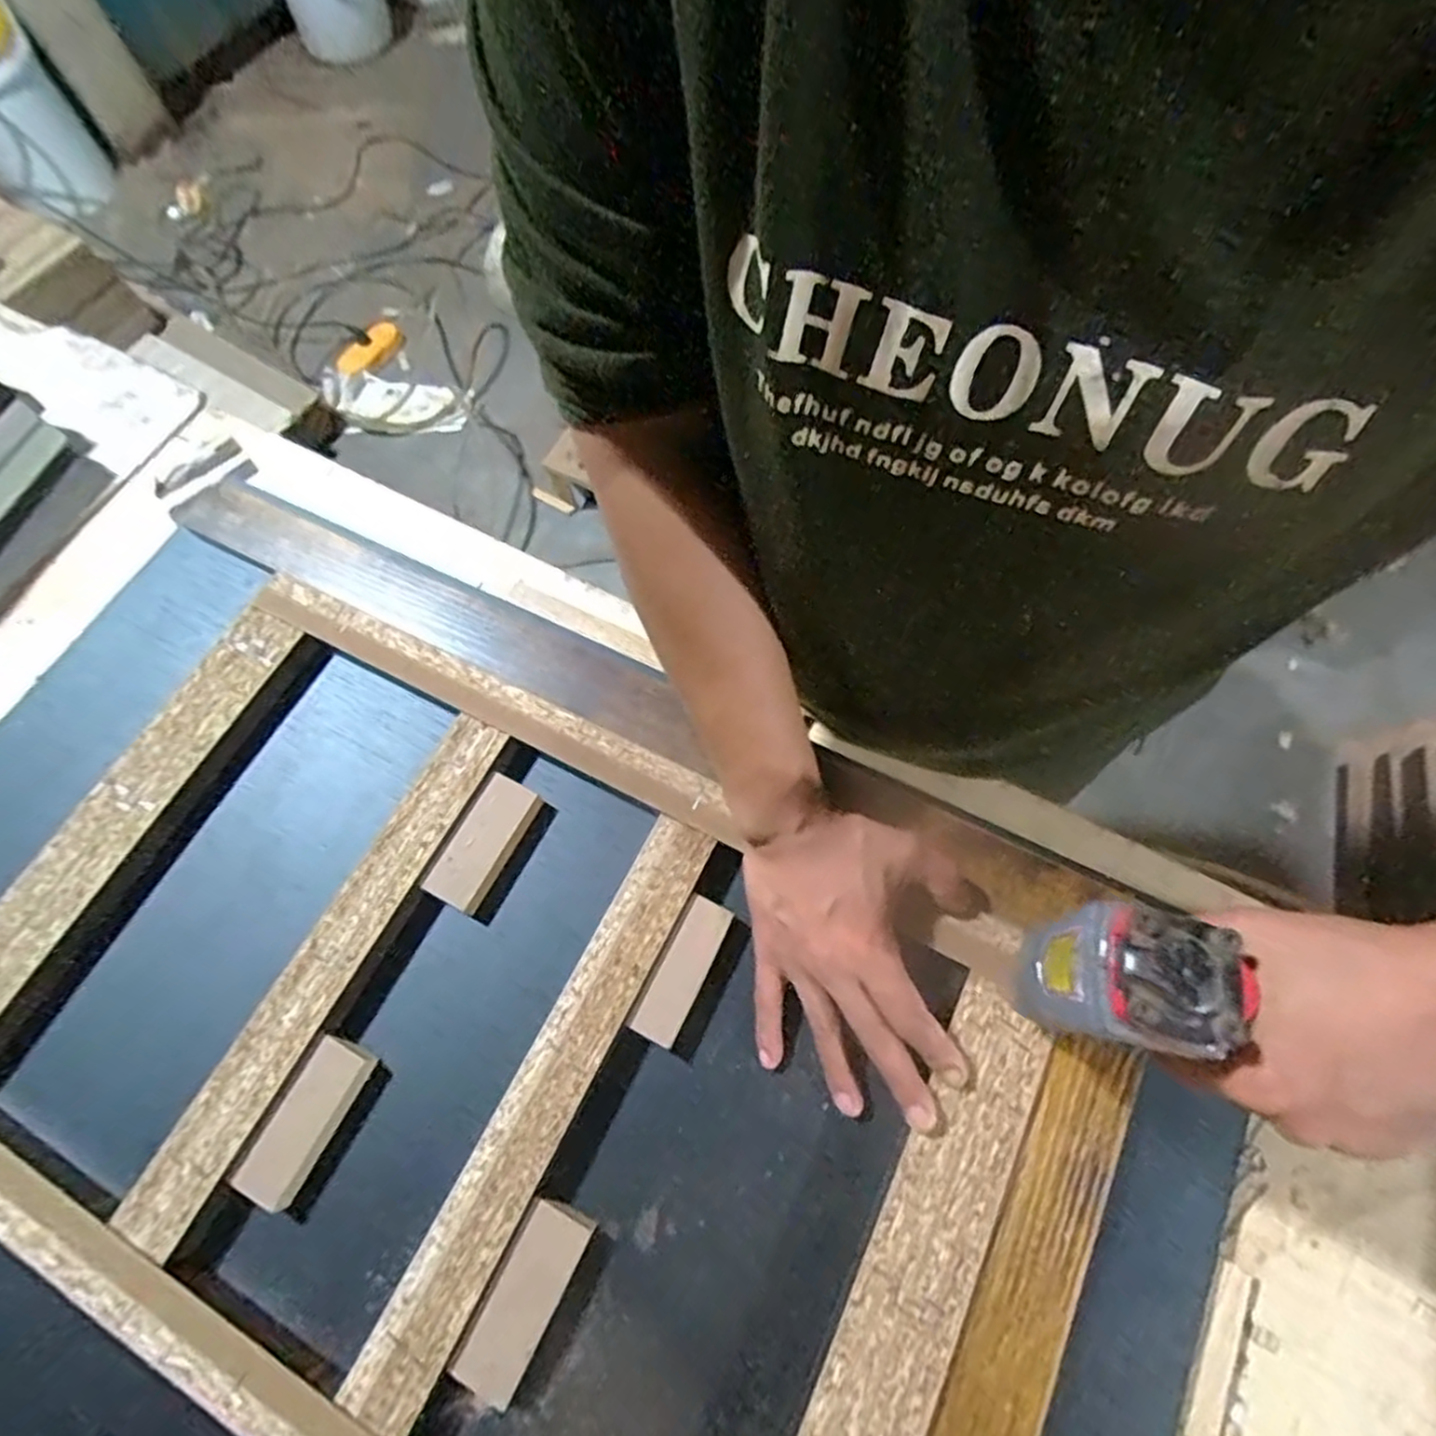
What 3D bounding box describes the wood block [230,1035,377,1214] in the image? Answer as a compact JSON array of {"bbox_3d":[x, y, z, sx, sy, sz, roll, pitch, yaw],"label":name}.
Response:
[{"bbox_3d":[-0.219,0.215,0.387,0.030,0.018,0.080,24,71,12],"label":"wood block"}]

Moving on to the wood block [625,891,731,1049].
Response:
[{"bbox_3d":[-0.021,0.140,0.404,0.027,0.015,0.079,25,71,12],"label":"wood block"}]

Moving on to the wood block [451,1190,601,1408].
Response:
[{"bbox_3d":[-0.096,0.284,0.355,0.033,0.016,0.082,25,71,12],"label":"wood block"}]

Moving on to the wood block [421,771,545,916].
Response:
[{"bbox_3d":[-0.140,0.076,0.437,0.034,0.017,0.079,24,71,12],"label":"wood block"}]

